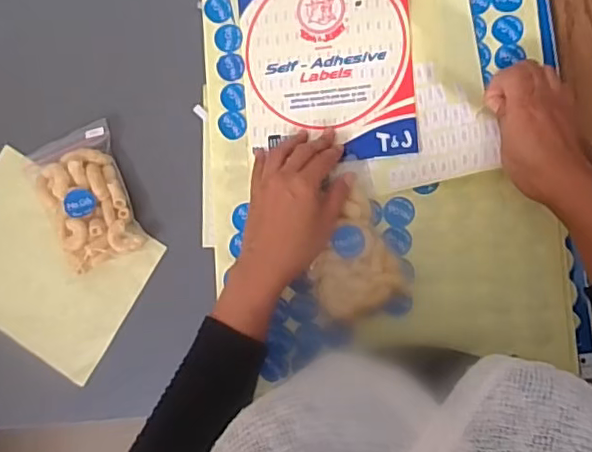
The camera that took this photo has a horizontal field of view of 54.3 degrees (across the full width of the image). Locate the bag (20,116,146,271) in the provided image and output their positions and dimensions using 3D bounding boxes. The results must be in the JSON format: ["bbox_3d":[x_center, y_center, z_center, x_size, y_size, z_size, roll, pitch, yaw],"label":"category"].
[{"bbox_3d":[-0.211,-0.027,0.569,0.089,0.026,0.134,-22,84,5],"label":"bag"}]

